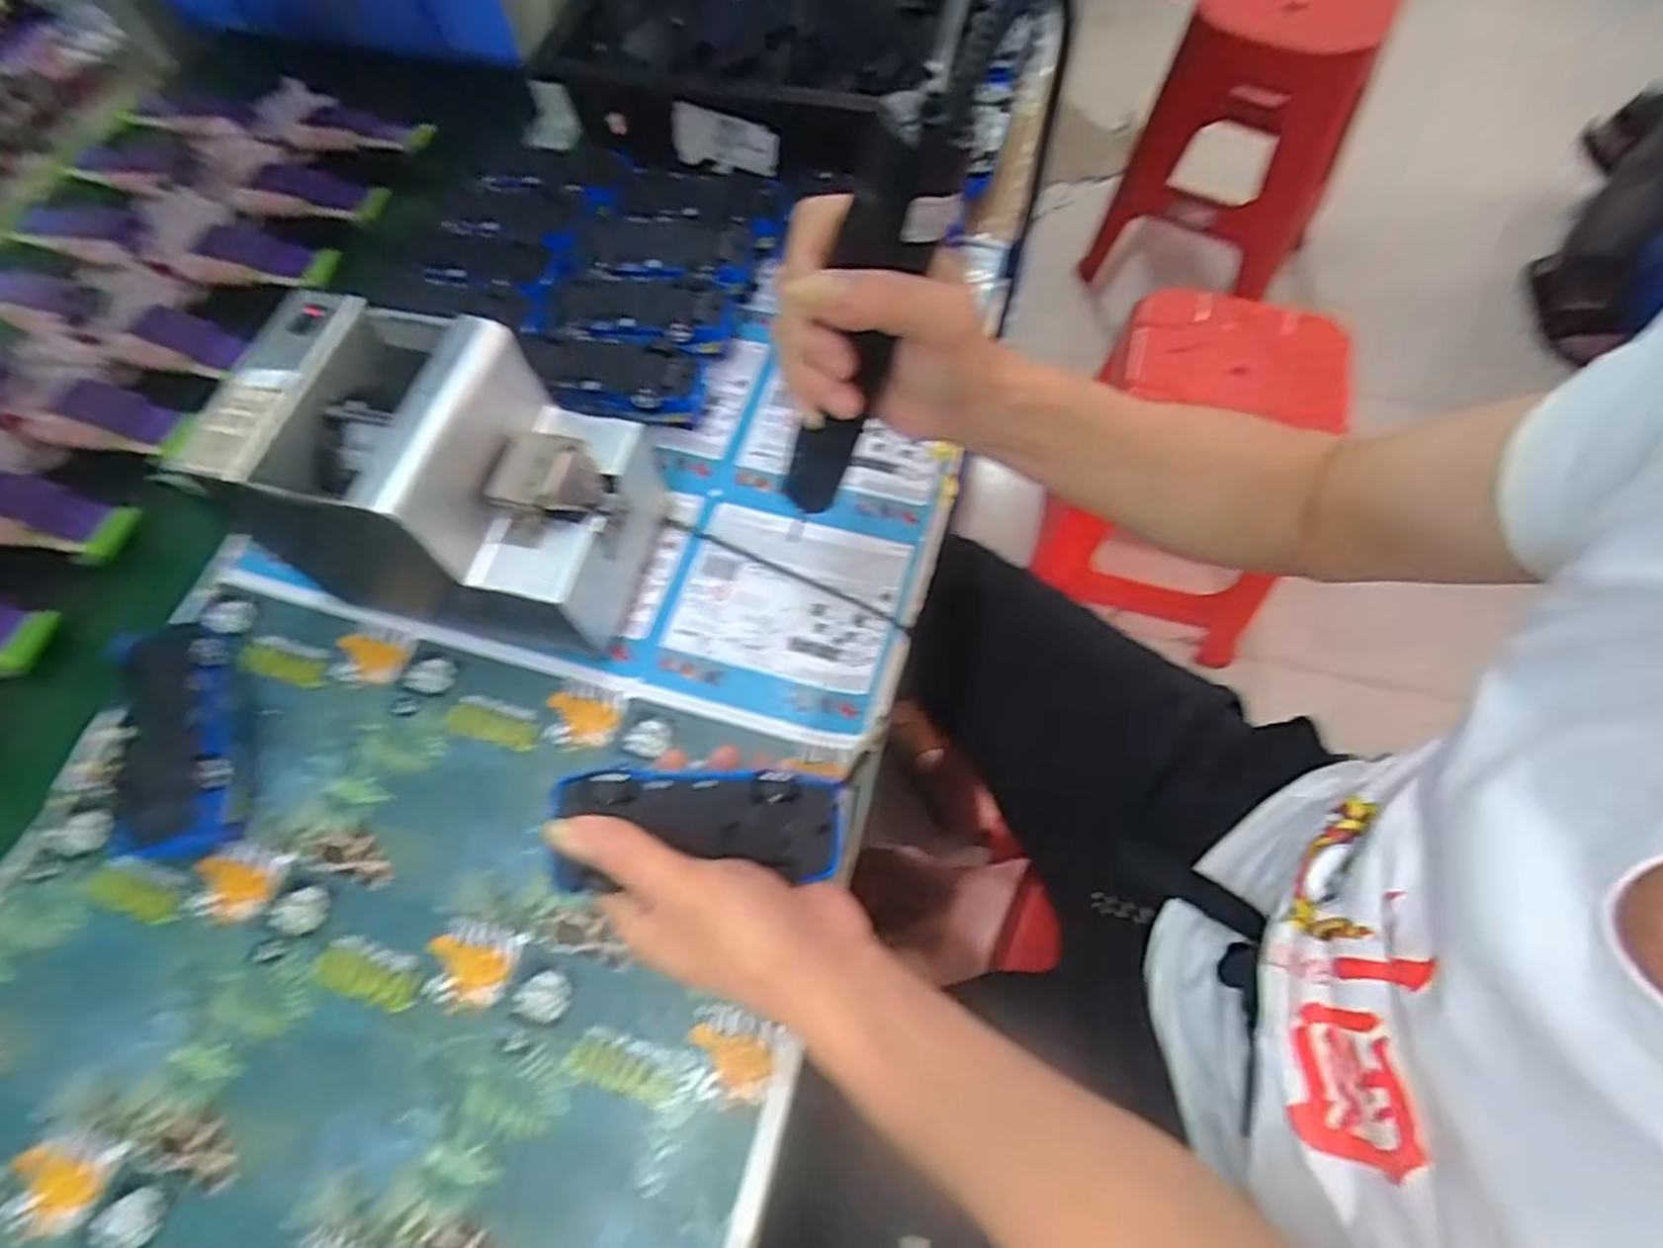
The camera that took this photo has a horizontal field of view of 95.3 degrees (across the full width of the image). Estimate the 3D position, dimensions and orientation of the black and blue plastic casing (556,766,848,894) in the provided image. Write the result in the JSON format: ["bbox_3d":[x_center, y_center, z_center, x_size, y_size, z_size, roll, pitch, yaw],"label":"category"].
[{"bbox_3d":[-0.056,0.091,0.338,0.128,0.013,0.050,9,63,-21],"label":"black and blue plastic casing"}]

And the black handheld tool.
[{"bbox_3d":[0.009,-0.110,0.332,0.029,0.207,0.028,7,57,-11],"label":"black handheld tool"}]

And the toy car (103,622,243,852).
[{"bbox_3d":[-0.366,0.064,0.431,0.056,0.044,0.134,-19,65,-6],"label":"toy car"}]

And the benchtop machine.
[{"bbox_3d":[-0.209,-0.076,0.433,0.180,0.146,0.137,16,66,10],"label":"benchtop machine"}]

